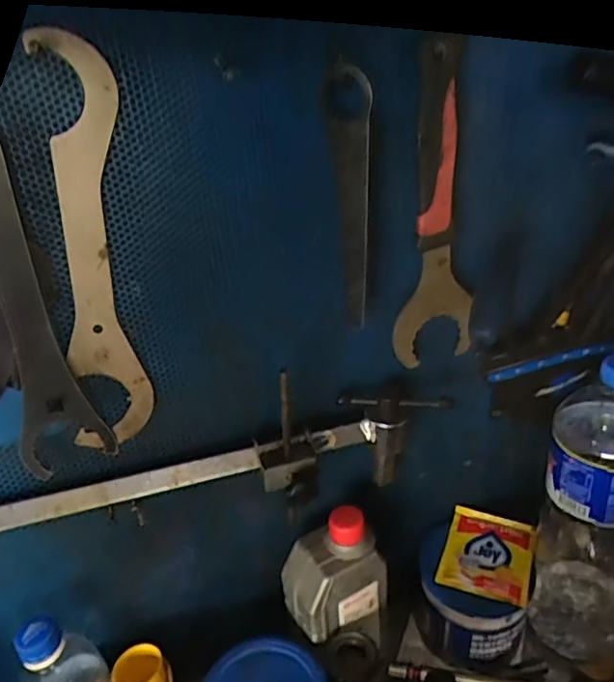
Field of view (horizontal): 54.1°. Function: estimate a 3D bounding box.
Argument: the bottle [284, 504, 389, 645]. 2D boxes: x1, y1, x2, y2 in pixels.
[{"bbox_3d":[0.027,0.214,0.528,0.081,0.138,0.052,-18,30,-22],"label":"bottle"}]

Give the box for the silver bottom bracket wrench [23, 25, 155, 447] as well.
[{"bbox_3d":[-0.138,-0.053,0.401,0.052,0.271,0.006,-6,24,-19],"label":"silver bottom bracket wrench"}]

